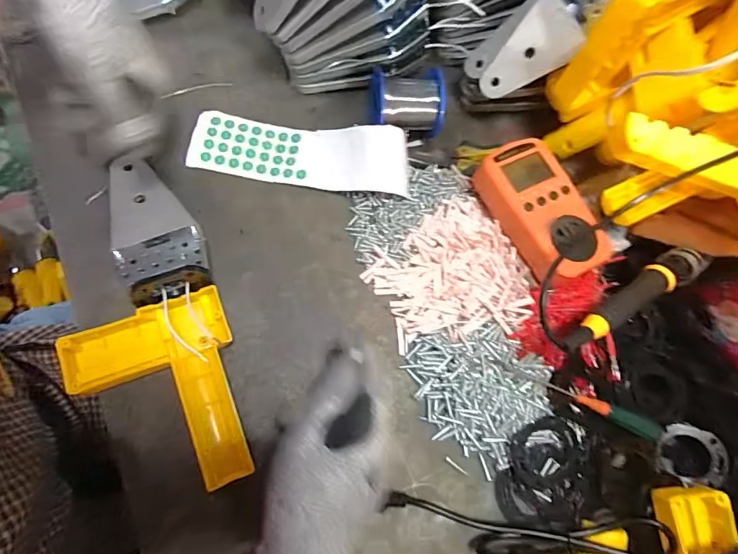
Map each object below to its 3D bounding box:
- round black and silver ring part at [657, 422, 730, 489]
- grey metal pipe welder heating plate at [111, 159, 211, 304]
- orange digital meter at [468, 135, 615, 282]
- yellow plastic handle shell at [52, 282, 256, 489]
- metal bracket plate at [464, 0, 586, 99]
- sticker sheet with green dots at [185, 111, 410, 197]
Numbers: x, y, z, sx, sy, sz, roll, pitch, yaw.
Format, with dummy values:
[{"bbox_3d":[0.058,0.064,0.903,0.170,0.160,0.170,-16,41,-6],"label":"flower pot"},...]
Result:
[{"bbox_3d":[0.275,0.152,0.360,0.047,0.015,0.047,-9,72,30],"label":"round black and silver ring part"},{"bbox_3d":[-0.182,-0.043,0.355,0.064,0.023,0.130,-27,75,-8],"label":"grey metal pipe welder heating plate"},{"bbox_3d":[0.149,-0.056,0.380,0.072,0.044,0.127,-28,77,-12],"label":"orange digital meter"},{"bbox_3d":[-0.160,0.088,0.327,0.116,0.041,0.150,-13,75,-9],"label":"yellow plastic handle shell"},{"bbox_3d":[0.146,-0.216,0.407,0.093,0.041,0.065,-34,101,30],"label":"metal bracket plate"},{"bbox_3d":[-0.064,-0.118,0.402,0.203,0.026,0.061,8,75,1],"label":"sticker sheet with green dots"}]

